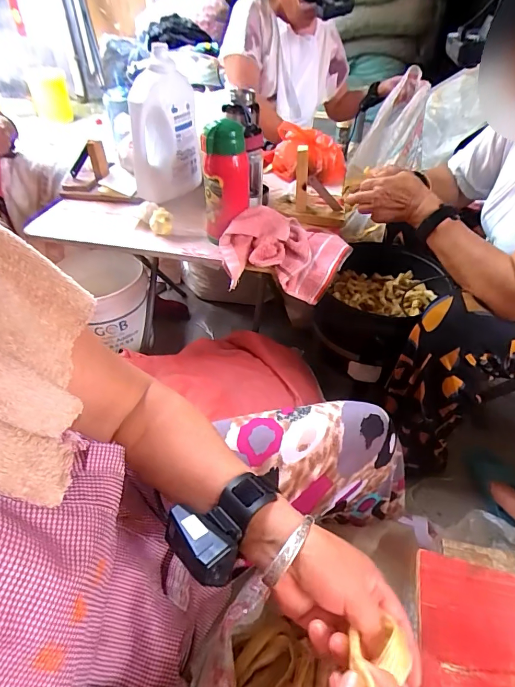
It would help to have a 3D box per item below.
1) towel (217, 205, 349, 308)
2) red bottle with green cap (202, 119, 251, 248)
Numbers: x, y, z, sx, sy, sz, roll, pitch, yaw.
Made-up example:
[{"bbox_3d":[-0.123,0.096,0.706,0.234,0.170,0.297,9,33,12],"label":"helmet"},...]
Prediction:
[{"bbox_3d":[0.050,-0.169,0.728,0.199,0.052,0.196,34,64,3],"label":"towel"},{"bbox_3d":[-0.055,-0.282,0.705,0.078,0.180,0.083,0,42,1],"label":"red bottle with green cap"}]

